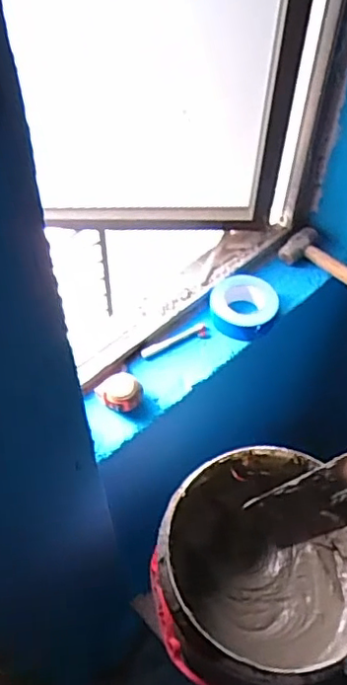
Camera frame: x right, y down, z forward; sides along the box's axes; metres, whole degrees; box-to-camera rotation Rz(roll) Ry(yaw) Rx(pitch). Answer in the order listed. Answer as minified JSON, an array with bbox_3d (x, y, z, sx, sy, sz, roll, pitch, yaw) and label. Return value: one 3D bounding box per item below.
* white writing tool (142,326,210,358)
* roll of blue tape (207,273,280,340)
[{"bbox_3d":[0.004,-0.001,1.148,0.142,0.011,0.021,-18,55,-14],"label":"white writing tool"},{"bbox_3d":[0.141,-0.079,1.184,0.136,0.048,0.163,5,53,4],"label":"roll of blue tape"}]

